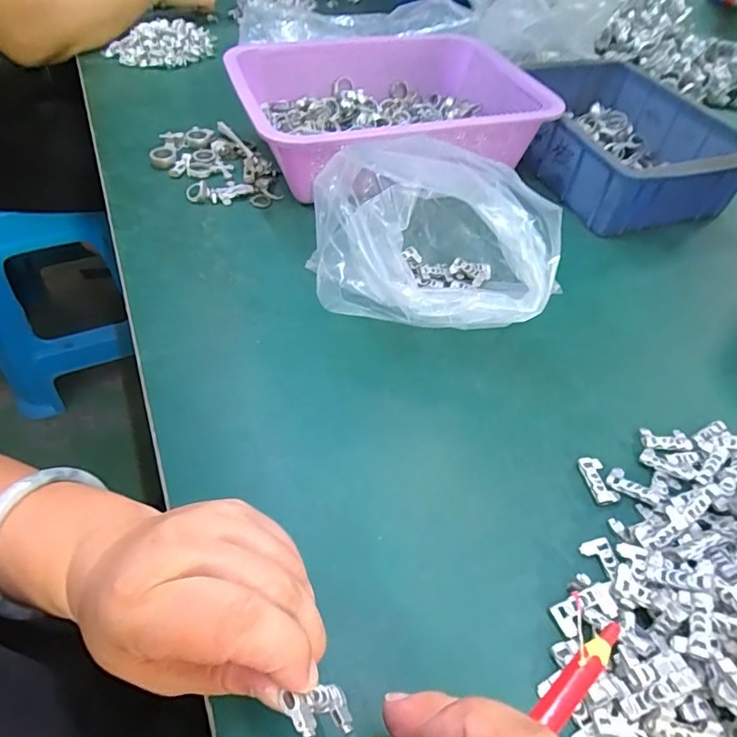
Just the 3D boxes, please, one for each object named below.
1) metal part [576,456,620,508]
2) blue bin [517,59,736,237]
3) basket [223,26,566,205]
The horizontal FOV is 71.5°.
[{"bbox_3d":[0.143,0.070,0.319,0.016,0.005,0.031,-6,50,-9],"label":"metal part"},{"bbox_3d":[0.265,-0.248,0.559,0.182,0.073,0.251,-8,50,-11],"label":"blue bin"},{"bbox_3d":[0.017,-0.277,0.555,0.300,0.082,0.227,-9,51,-12],"label":"basket"}]

